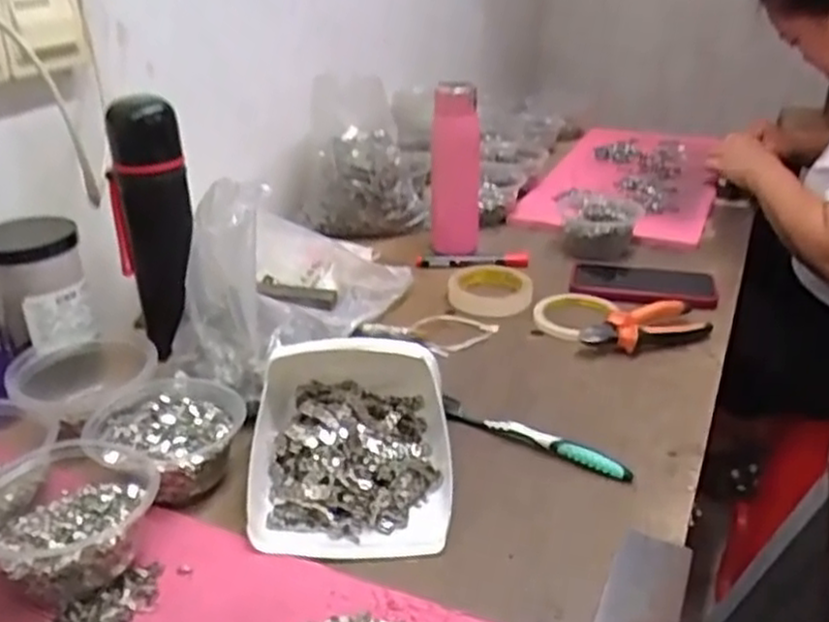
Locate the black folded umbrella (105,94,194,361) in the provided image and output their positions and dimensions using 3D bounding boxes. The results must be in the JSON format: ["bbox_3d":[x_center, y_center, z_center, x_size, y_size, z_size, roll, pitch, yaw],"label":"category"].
[{"bbox_3d":[-0.249,-0.080,0.738,0.052,0.237,0.063,16,31,29],"label":"black folded umbrella"}]

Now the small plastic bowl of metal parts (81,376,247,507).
[{"bbox_3d":[-0.201,0.100,0.607,0.119,0.043,0.112,0,27,0],"label":"small plastic bowl of metal parts"}]

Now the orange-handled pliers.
[{"bbox_3d":[0.241,0.018,0.796,0.139,0.025,0.059,-12,29,-21],"label":"orange-handled pliers"}]

